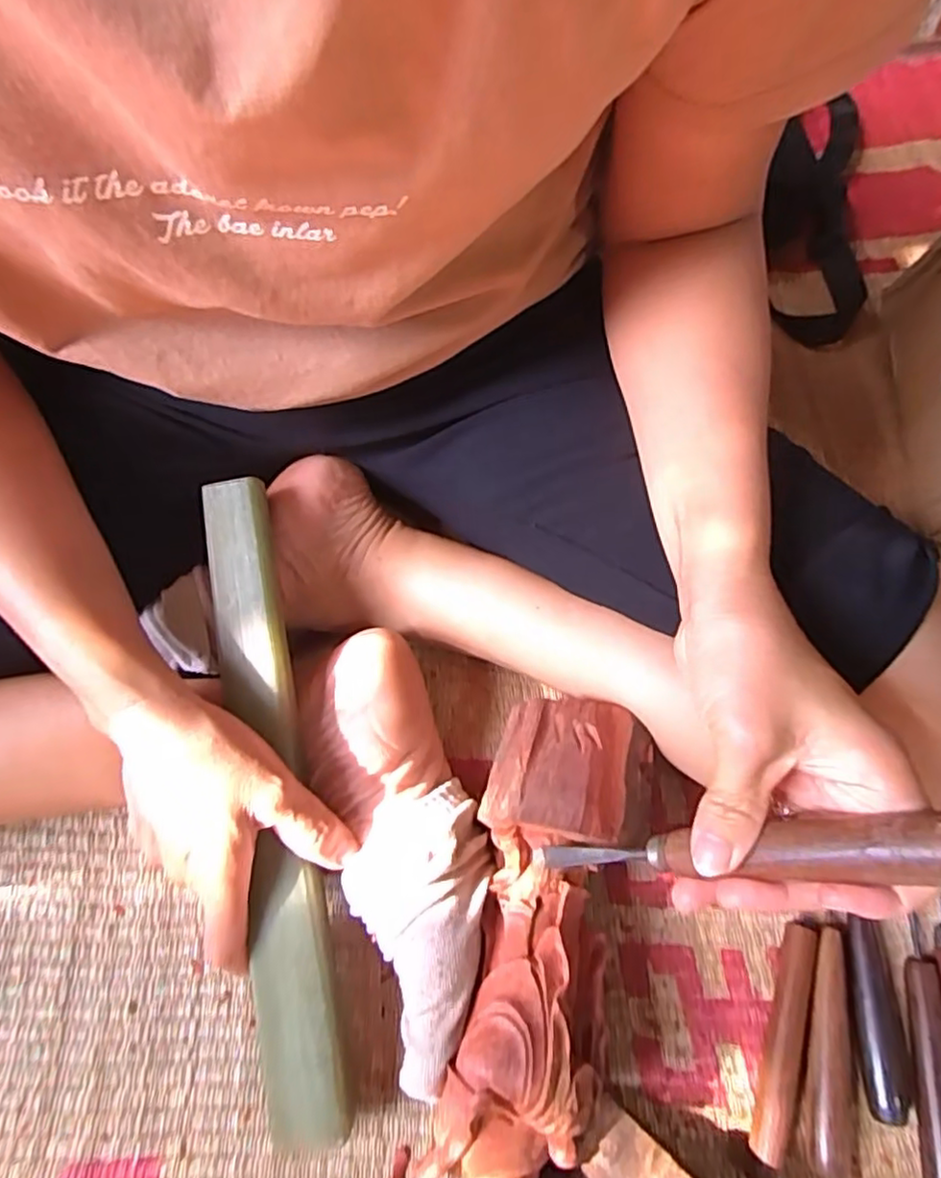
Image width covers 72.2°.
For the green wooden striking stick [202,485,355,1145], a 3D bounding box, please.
[{"bbox_3d":[-0.100,0.100,0.323,0.038,0.014,0.317,-9,81,-6],"label":"green wooden striking stick"}]

